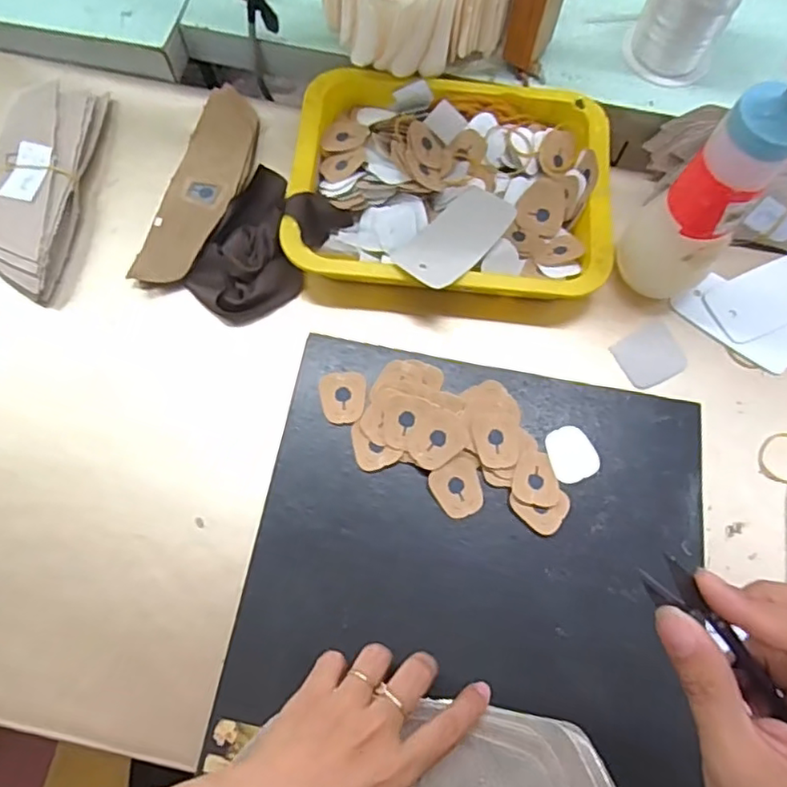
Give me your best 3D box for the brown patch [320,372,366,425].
[{"bbox_3d":[-0.037,0.003,0.448,0.032,0.004,0.039,1,73,-1],"label":"brown patch"}]

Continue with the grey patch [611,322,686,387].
[{"bbox_3d":[0.203,-0.031,0.487,0.049,0.004,0.045,-24,75,-8],"label":"grey patch"}]

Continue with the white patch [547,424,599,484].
[{"bbox_3d":[0.129,0.043,0.442,0.034,0.004,0.039,-16,74,-6],"label":"white patch"}]

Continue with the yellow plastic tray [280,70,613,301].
[{"bbox_3d":[0.046,-0.169,0.511,0.250,0.050,0.195,5,73,0],"label":"yellow plastic tray"}]

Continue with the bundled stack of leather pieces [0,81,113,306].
[{"bbox_3d":[-0.292,-0.171,0.506,0.066,0.034,0.193,5,73,0],"label":"bundled stack of leather pieces"}]

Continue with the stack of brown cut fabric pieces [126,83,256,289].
[{"bbox_3d":[-0.158,-0.175,0.519,0.060,0.020,0.192,14,73,3],"label":"stack of brown cut fabric pieces"}]

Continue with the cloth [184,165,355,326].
[{"bbox_3d":[-0.111,-0.120,0.496,0.097,0.041,0.122,39,76,9],"label":"cloth"}]

